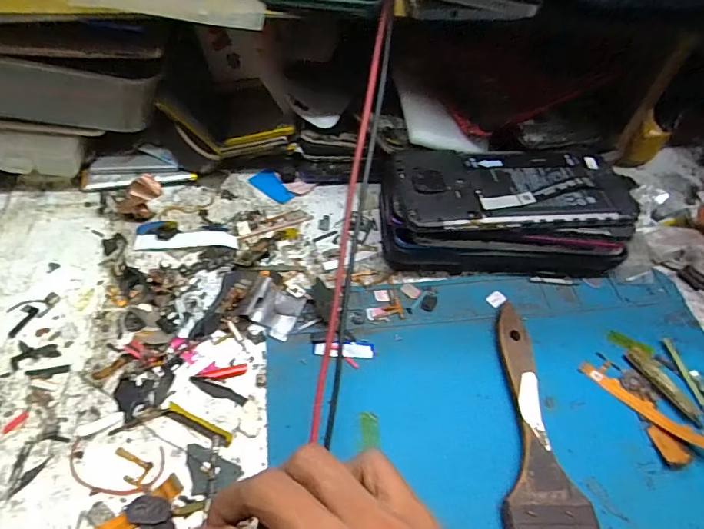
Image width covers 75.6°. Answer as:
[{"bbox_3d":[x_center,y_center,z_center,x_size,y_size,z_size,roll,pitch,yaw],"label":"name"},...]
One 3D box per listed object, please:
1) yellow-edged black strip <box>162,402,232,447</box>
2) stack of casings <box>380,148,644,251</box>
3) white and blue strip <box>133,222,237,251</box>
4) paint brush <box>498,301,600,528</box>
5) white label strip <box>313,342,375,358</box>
[{"bbox_3d":[-0.085,0.088,0.251,0.042,0.004,0.007,22,54,11],"label":"yellow-edged black strip"},{"bbox_3d":[0.103,-0.034,0.325,0.171,0.060,0.076,-2,53,-7],"label":"stack of casings"},{"bbox_3d":[-0.120,-0.023,0.332,0.071,0.005,0.027,-2,53,-7],"label":"white and blue strip"},{"bbox_3d":[0.096,0.098,0.253,0.046,0.013,0.164,-1,53,-6],"label":"paint brush"},{"bbox_3d":[-0.005,0.052,0.283,0.038,0.004,0.011,2,53,-4],"label":"white label strip"}]

